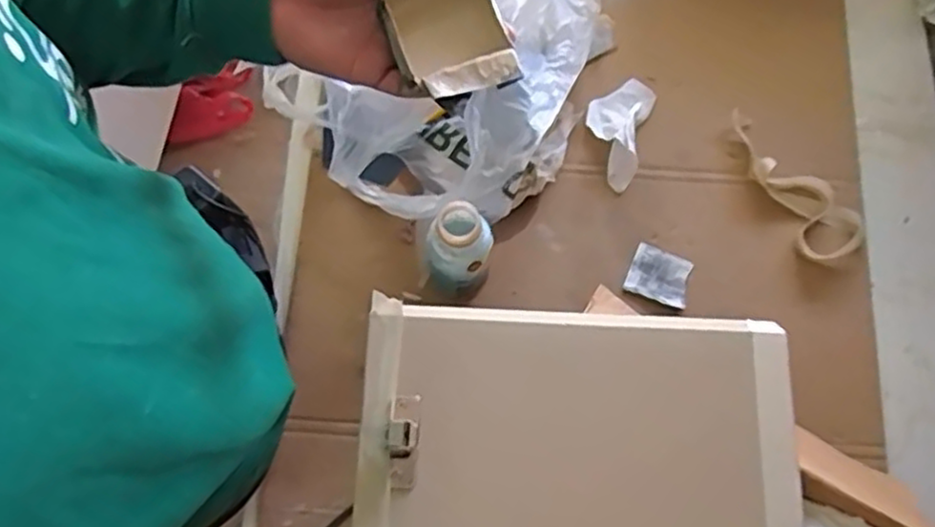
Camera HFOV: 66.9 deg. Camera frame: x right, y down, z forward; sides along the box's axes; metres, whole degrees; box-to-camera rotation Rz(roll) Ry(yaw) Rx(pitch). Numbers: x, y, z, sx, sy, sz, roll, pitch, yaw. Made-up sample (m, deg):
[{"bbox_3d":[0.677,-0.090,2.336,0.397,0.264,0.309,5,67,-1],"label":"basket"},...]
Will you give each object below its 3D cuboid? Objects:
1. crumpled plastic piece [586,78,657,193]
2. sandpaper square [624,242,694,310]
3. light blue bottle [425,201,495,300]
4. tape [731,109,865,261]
[{"bbox_3d":[0.167,-0.156,0.794,0.067,0.034,0.135,17,75,6],"label":"crumpled plastic piece"},{"bbox_3d":[0.204,0.013,0.755,0.062,0.006,0.055,19,79,8],"label":"sandpaper square"},{"bbox_3d":[-0.007,-0.004,0.690,0.057,0.167,0.059,0,74,1],"label":"light blue bottle"},{"bbox_3d":[0.357,-0.094,0.770,0.073,0.034,0.189,-24,75,-6],"label":"tape"}]

